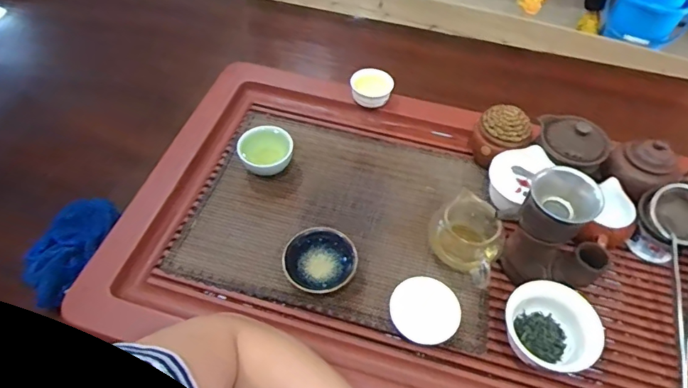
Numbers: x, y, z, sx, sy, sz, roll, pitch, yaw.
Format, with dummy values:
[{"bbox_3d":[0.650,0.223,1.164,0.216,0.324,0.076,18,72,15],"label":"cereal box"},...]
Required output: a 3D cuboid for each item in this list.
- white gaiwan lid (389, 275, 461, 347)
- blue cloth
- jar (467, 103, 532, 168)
[{"bbox_3d":[0.090,0.132,0.528,0.073,0.033,0.071,34,58,22],"label":"white gaiwan lid"},{"bbox_3d":[-0.342,0.066,0.593,0.090,0.034,0.138,23,55,16],"label":"blue cloth"},{"bbox_3d":[0.209,-0.068,0.648,0.072,0.085,0.069,1,52,-1],"label":"jar"}]

